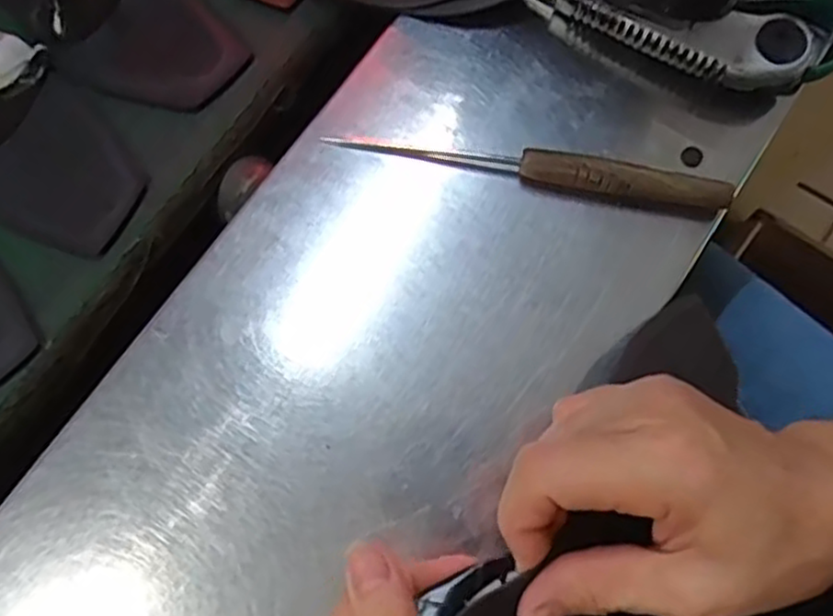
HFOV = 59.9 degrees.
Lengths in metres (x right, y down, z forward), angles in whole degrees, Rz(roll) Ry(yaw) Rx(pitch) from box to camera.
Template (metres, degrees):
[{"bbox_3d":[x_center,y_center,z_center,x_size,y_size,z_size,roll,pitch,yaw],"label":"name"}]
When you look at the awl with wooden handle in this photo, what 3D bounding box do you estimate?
[{"bbox_3d":[0.054,-0.069,0.352,0.191,0.016,0.014,10,75,4],"label":"awl with wooden handle"}]

